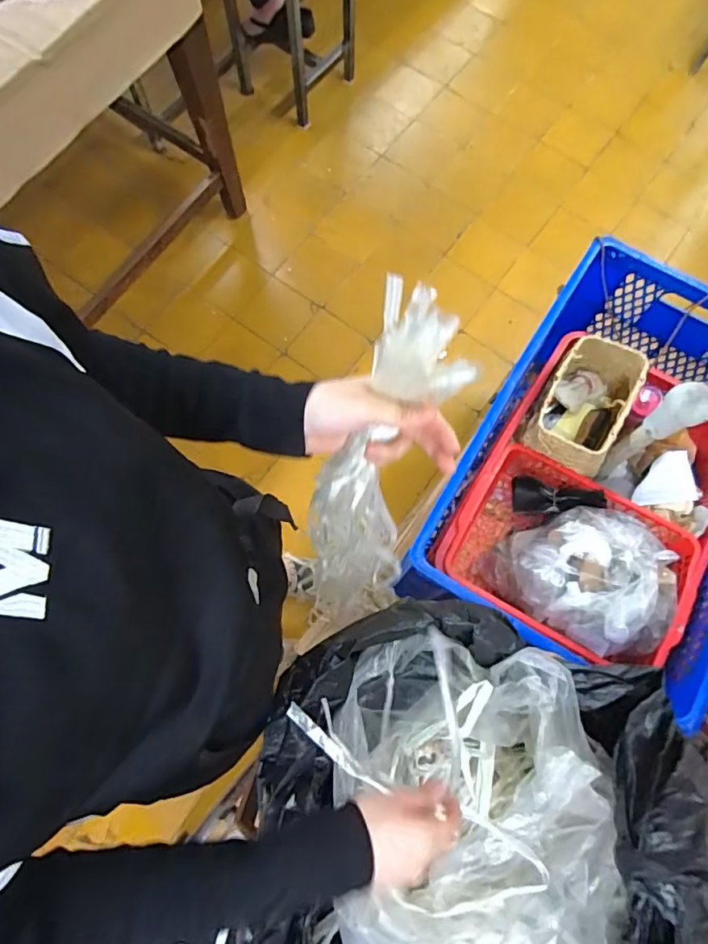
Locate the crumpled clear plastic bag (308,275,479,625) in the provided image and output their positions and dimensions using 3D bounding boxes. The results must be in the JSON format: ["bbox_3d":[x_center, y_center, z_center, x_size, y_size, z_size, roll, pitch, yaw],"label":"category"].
[{"bbox_3d":[0.018,0.009,0.475,0.095,0.329,0.072,28,49,7],"label":"crumpled clear plastic bag"}]

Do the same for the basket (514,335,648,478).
[{"bbox_3d":[0.444,-0.129,1.067,0.156,0.152,0.251,28,77,7],"label":"basket"}]

